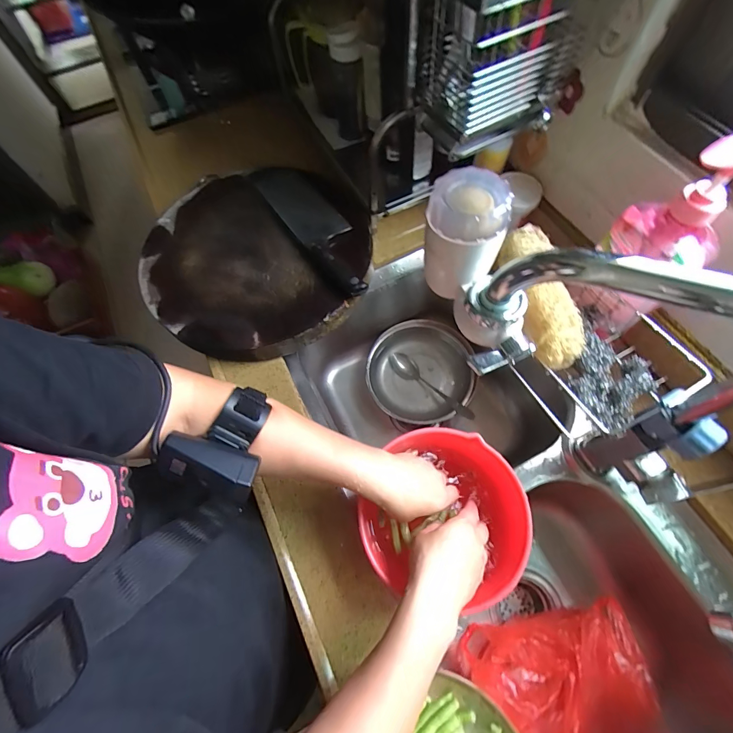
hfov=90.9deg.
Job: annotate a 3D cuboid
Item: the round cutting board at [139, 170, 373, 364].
[{"bbox_3d":[-0.167,-0.167,0.563,0.336,0.036,0.333,-1,66,3],"label":"round cutting board"}]

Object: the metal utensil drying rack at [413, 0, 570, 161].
[{"bbox_3d":[0.130,-0.355,0.372,0.120,0.181,0.116,-27,67,-8],"label":"metal utensil drying rack"}]

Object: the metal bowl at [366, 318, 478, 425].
[{"bbox_3d":[0.107,0.007,0.704,0.195,0.056,0.195,-1,66,3],"label":"metal bowl"}]

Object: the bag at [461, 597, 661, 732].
[{"bbox_3d":[0.244,0.398,0.450,0.196,0.102,0.133,-15,66,-3],"label":"bag"}]

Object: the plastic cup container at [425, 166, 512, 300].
[{"bbox_3d":[0.083,-0.109,0.304,0.059,0.089,0.057,-1,66,3],"label":"plastic cup container"}]

